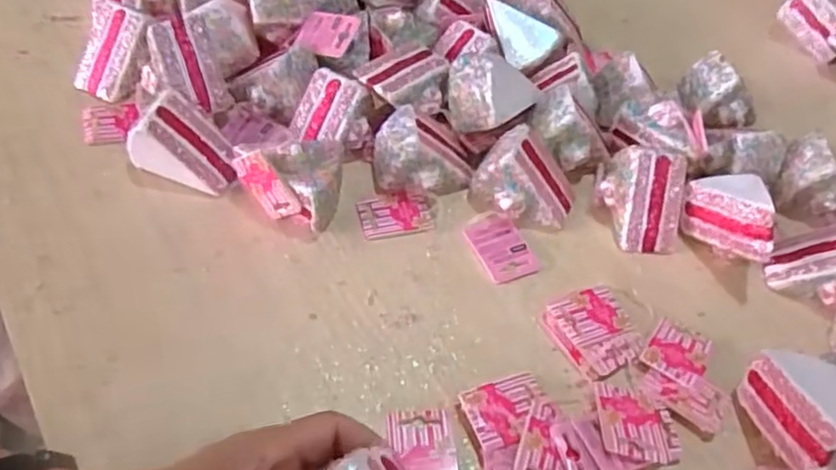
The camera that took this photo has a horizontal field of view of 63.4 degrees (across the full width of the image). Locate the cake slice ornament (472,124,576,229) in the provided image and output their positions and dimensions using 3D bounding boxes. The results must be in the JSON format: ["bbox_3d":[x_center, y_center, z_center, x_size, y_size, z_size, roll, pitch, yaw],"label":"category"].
[{"bbox_3d":[0.098,-0.051,0.610,0.090,0.062,0.068,17,51,9],"label":"cake slice ornament"}]

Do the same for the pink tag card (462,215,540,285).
[{"bbox_3d":[0.074,0.012,0.595,0.046,0.007,0.063,-20,61,-17],"label":"pink tag card"}]

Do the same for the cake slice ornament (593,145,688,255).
[{"bbox_3d":[0.202,-0.034,0.610,0.079,0.072,0.069,10,51,3],"label":"cake slice ornament"}]

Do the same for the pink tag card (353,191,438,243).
[{"bbox_3d":[-0.018,-0.018,0.606,0.068,0.005,0.042,-11,62,-9],"label":"pink tag card"}]

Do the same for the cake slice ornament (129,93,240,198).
[{"bbox_3d":[-0.205,-0.079,0.592,0.086,0.065,0.057,16,51,8],"label":"cake slice ornament"}]

